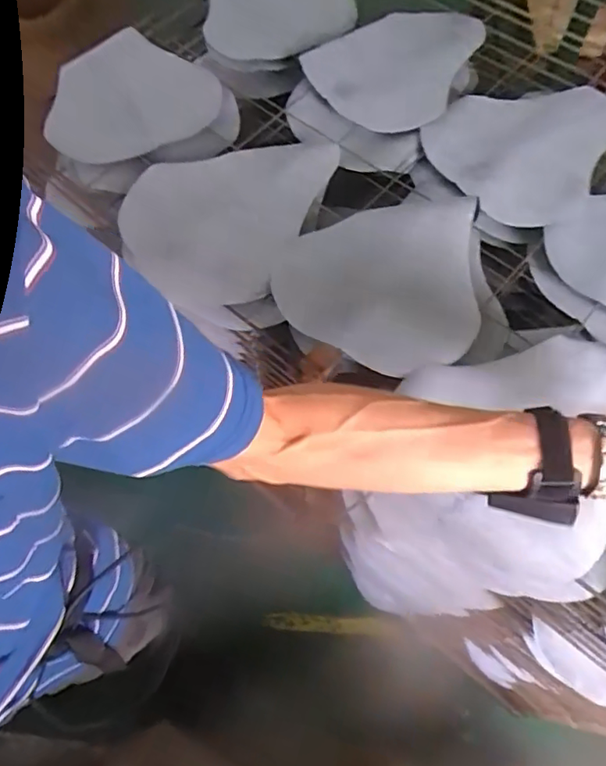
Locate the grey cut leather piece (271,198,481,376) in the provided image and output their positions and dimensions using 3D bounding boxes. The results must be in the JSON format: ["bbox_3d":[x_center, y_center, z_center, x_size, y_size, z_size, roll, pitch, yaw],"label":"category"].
[{"bbox_3d":[0.085,-0.126,0.659,0.237,0.044,0.231,11,63,6],"label":"grey cut leather piece"}]

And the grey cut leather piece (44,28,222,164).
[{"bbox_3d":[-0.255,-0.423,0.821,0.264,0.027,0.162,-9,99,12],"label":"grey cut leather piece"}]

